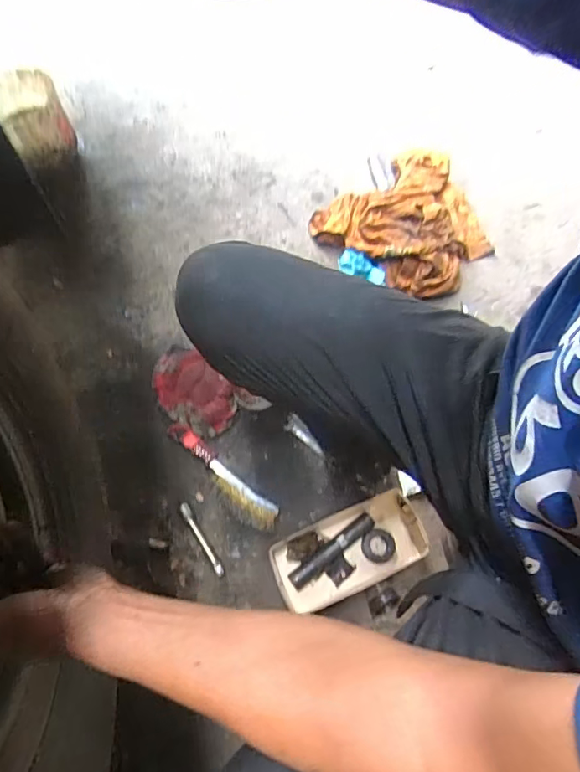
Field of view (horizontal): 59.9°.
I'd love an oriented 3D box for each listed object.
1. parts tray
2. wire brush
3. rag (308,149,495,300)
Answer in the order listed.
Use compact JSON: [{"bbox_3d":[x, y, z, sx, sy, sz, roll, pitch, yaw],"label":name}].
[{"bbox_3d":[0.090,0.253,0.777,0.231,0.041,0.113,-21,68,-9],"label":"parts tray"},{"bbox_3d":[-0.119,0.150,0.837,0.237,0.021,0.053,39,72,15],"label":"wire brush"},{"bbox_3d":[0.255,-0.338,1.020,0.358,0.067,0.316,-34,71,-14],"label":"rag"}]

